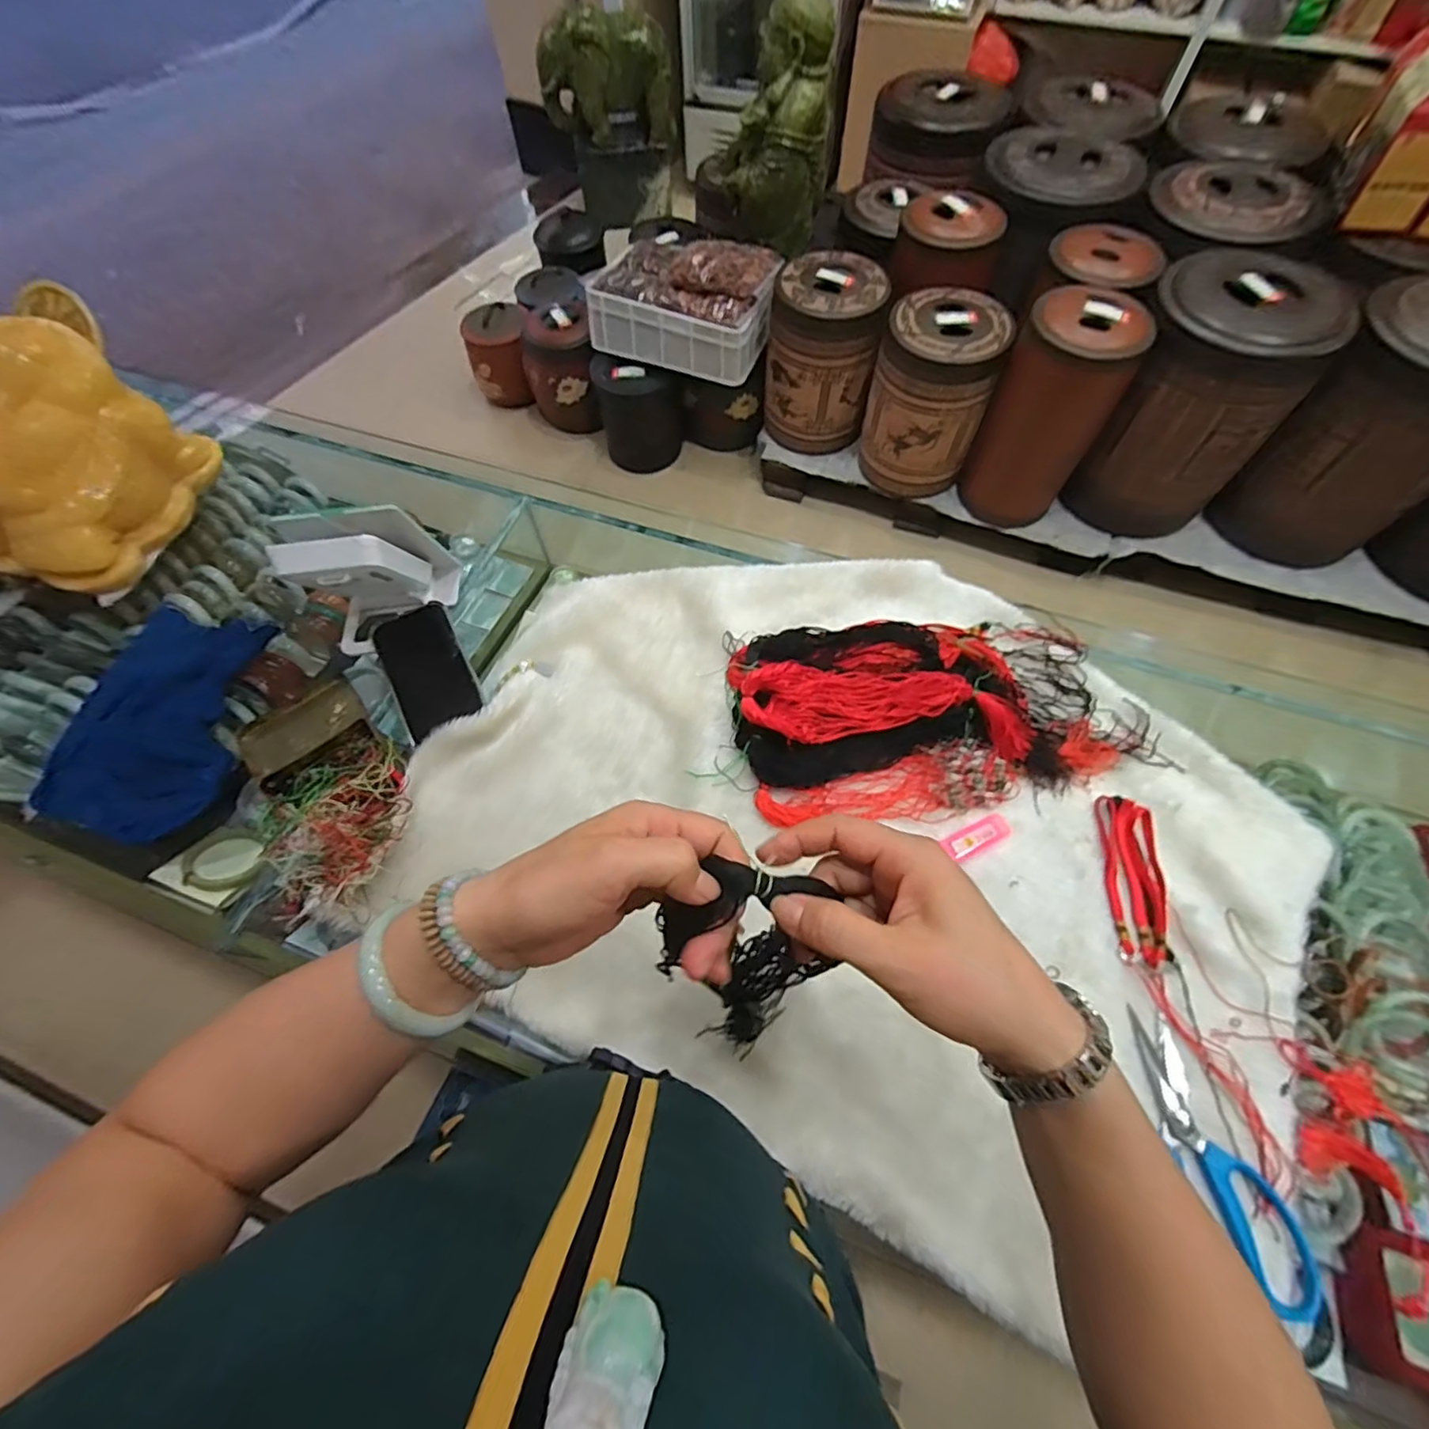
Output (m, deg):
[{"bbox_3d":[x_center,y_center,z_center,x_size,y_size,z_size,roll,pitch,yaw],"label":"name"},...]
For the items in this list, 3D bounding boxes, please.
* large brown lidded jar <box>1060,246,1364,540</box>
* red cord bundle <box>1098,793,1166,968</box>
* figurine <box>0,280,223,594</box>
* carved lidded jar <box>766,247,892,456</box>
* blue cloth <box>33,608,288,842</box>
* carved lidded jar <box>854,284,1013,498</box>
[{"bbox_3d":[1.117,-0.723,1.464,0.360,0.526,0.358,0,64,1],"label":"large brown lidded jar"},{"bbox_3d":[0.360,0.138,0.526,0.043,0.015,0.138,8,64,5],"label":"red cord bundle"},{"bbox_3d":[-0.718,-0.297,0.685,0.156,0.178,0.272,11,65,7],"label":"figurine"},{"bbox_3d":[0.295,-0.986,1.703,0.278,0.407,0.267,0,64,1],"label":"carved lidded jar"},{"bbox_3d":[-0.563,0.005,0.624,0.160,0.027,0.240,4,66,-4],"label":"blue cloth"},{"bbox_3d":[0.564,-0.846,1.633,0.283,0.425,0.306,0,64,1],"label":"carved lidded jar"}]

